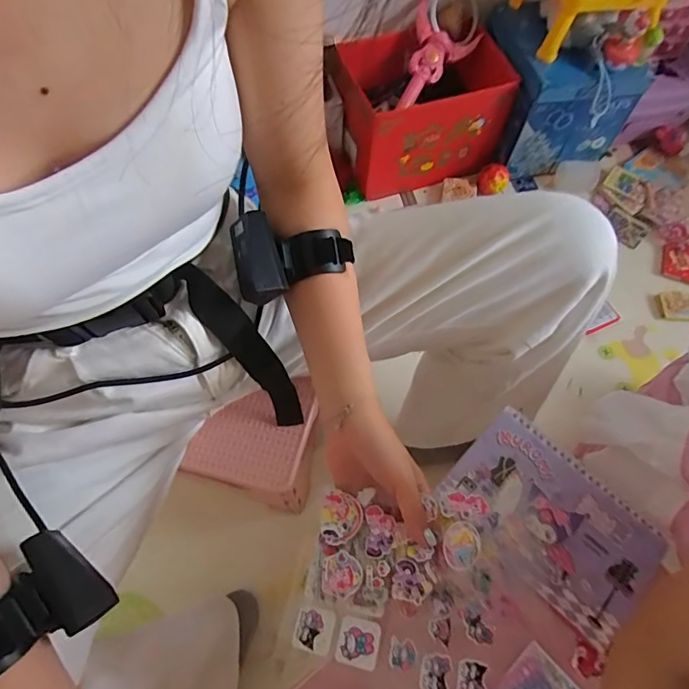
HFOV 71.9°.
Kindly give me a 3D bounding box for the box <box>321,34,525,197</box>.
[{"bbox_3d":[0.151,-0.474,0.967,0.282,0.180,0.245,-14,66,-9],"label":"box"}]

